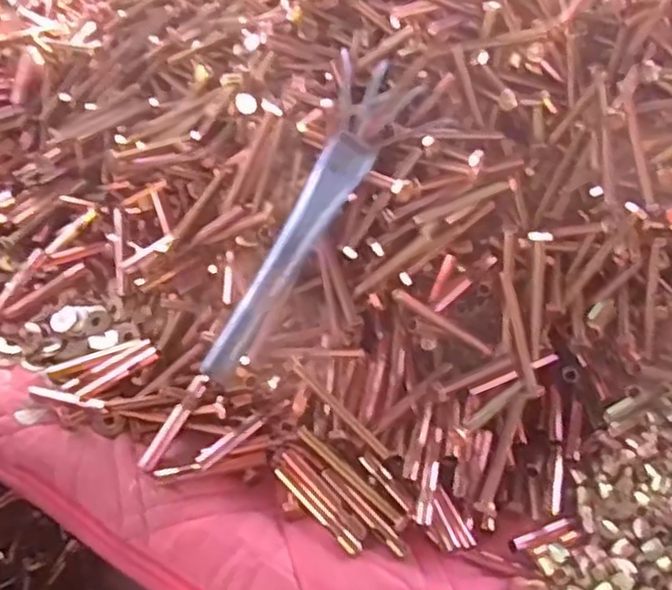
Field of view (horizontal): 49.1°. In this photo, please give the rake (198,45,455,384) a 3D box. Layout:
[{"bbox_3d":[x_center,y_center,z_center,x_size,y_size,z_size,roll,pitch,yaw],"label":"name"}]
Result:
[{"bbox_3d":[-0.021,-0.066,0.585,0.086,0.055,0.300,28,78,22],"label":"rake"}]

